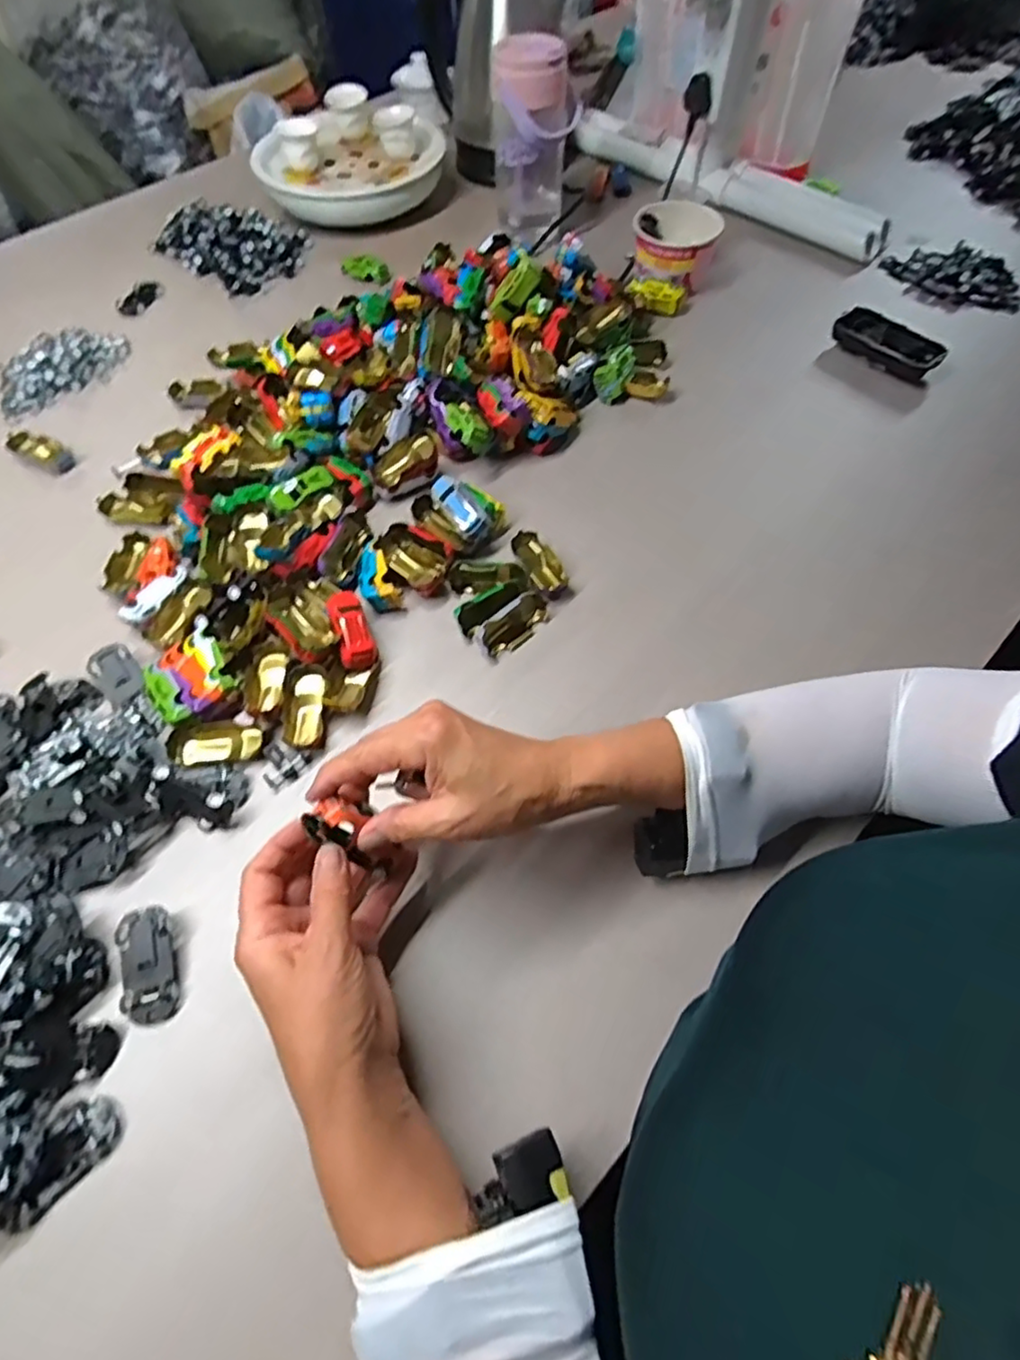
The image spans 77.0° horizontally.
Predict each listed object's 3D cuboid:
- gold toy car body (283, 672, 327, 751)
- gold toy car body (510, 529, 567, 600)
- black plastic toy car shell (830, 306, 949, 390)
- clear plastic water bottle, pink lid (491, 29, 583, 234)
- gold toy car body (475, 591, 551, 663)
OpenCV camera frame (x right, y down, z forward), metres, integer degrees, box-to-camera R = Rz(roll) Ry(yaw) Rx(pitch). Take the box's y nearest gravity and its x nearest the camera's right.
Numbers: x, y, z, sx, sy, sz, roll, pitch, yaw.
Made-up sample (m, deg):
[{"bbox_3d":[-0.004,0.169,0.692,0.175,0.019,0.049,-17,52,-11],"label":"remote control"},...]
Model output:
[{"bbox_3d":[-0.152,0.024,0.485,0.028,0.016,0.063,-5,60,-1],"label":"gold toy car body"},{"bbox_3d":[0.026,-0.097,0.553,0.029,0.025,0.067,-29,64,-15],"label":"gold toy car body"},{"bbox_3d":[0.375,-0.336,0.635,0.036,0.025,0.107,-37,66,-18],"label":"black plastic toy car shell"},{"bbox_3d":[0.029,-0.638,0.746,0.097,0.160,0.103,2,60,3],"label":"clear plastic water bottle, pink lid"},{"bbox_3d":[0.003,-0.043,0.511,0.066,0.027,0.024,-35,65,-17],"label":"gold toy car body"}]

